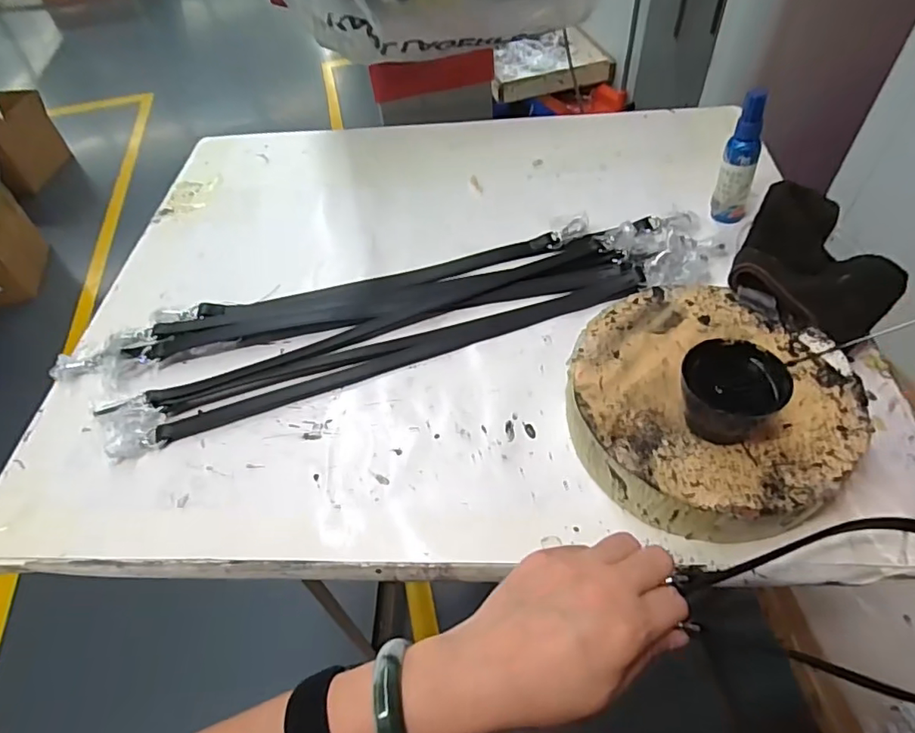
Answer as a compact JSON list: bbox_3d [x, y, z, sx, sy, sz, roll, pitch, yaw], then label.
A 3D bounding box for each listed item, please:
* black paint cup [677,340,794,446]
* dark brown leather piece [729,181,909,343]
[{"bbox_3d":[0.180,0.020,0.372,0.062,0.048,0.061,-2,51,3],"label":"black paint cup"},{"bbox_3d":[0.303,-0.090,0.457,0.123,0.040,0.139,27,59,24],"label":"dark brown leather piece"}]

